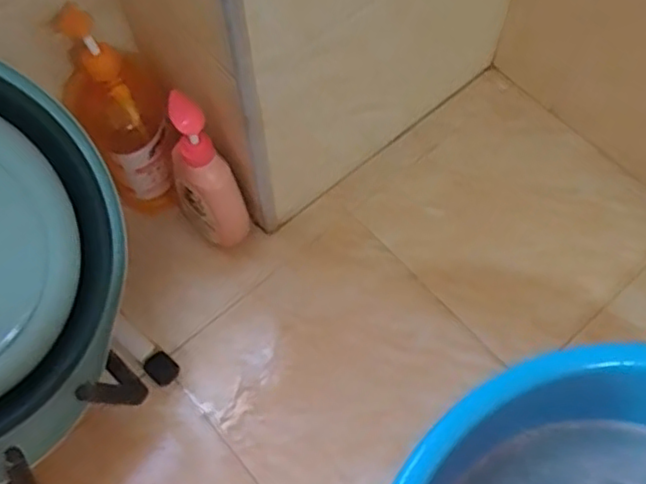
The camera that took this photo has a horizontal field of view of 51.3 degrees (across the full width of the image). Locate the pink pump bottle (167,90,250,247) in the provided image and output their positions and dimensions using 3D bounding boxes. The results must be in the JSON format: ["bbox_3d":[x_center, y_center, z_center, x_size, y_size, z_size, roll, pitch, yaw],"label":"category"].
[{"bbox_3d":[-0.137,-0.069,0.774,0.052,0.218,0.091,-40,70,-18],"label":"pink pump bottle"}]

